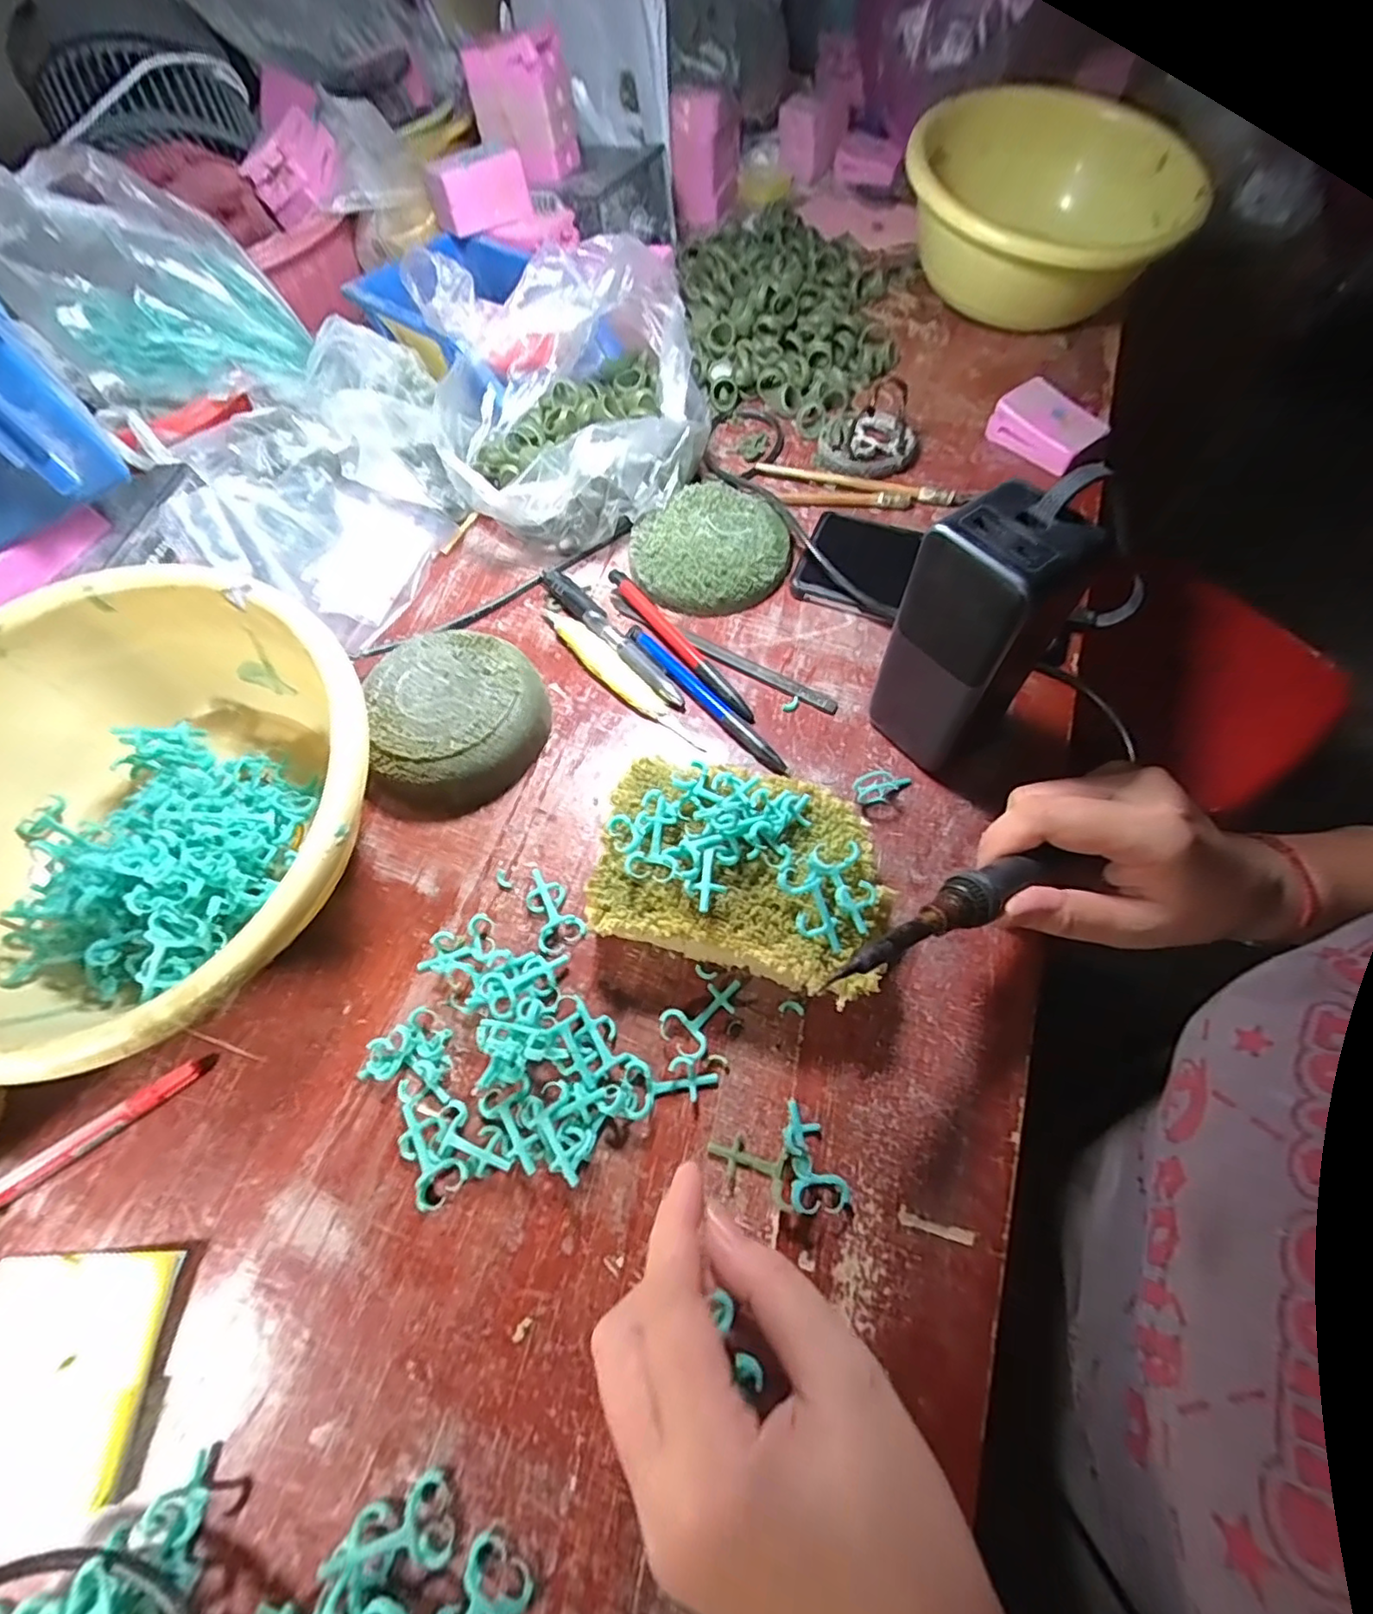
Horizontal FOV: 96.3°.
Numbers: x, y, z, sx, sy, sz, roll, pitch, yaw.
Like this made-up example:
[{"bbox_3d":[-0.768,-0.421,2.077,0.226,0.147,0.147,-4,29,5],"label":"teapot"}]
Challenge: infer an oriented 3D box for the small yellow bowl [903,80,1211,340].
[{"bbox_3d":[0.316,-0.523,0.537,0.227,0.105,0.280,26,68,15],"label":"small yellow bowl"}]

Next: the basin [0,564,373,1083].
[{"bbox_3d":[-0.253,0.006,0.294,0.220,0.095,0.217,-1,64,3],"label":"basin"}]

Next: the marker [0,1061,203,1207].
[{"bbox_3d":[-0.282,0.157,0.267,0.138,0.011,0.013,-35,67,-13],"label":"marker"}]

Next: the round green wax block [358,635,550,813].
[{"bbox_3d":[-0.131,-0.050,0.351,0.099,0.035,0.102,-7,63,0],"label":"round green wax block"}]

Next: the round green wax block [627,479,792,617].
[{"bbox_3d":[0.016,-0.173,0.415,0.102,0.023,0.097,-1,64,3],"label":"round green wax block"}]

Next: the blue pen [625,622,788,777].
[{"bbox_3d":[0.009,-0.067,0.367,0.010,0.007,0.138,-38,67,-14],"label":"blue pen"}]

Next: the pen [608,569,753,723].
[{"bbox_3d":[-0.005,-0.104,0.384,0.011,0.011,0.142,-34,67,-13],"label":"pen"}]

